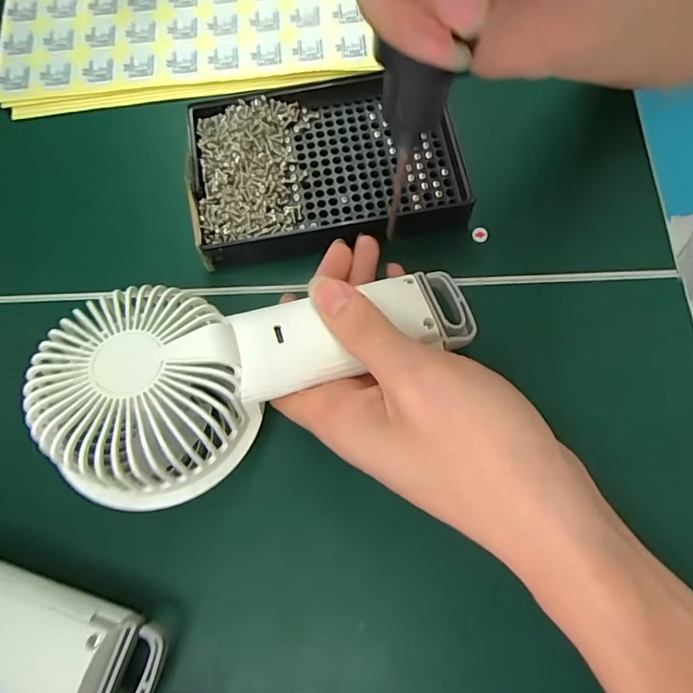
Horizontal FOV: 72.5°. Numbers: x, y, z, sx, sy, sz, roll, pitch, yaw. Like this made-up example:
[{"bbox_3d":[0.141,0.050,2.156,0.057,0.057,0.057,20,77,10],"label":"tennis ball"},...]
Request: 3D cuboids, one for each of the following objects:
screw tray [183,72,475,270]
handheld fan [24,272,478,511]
[{"bbox_3d":[-0.013,-0.098,0.254,0.139,0.019,0.094,-12,73,-2],"label":"screw tray"},{"bbox_3d":[-0.032,0.003,0.202,0.175,0.033,0.083,-17,73,-14],"label":"handheld fan"}]

